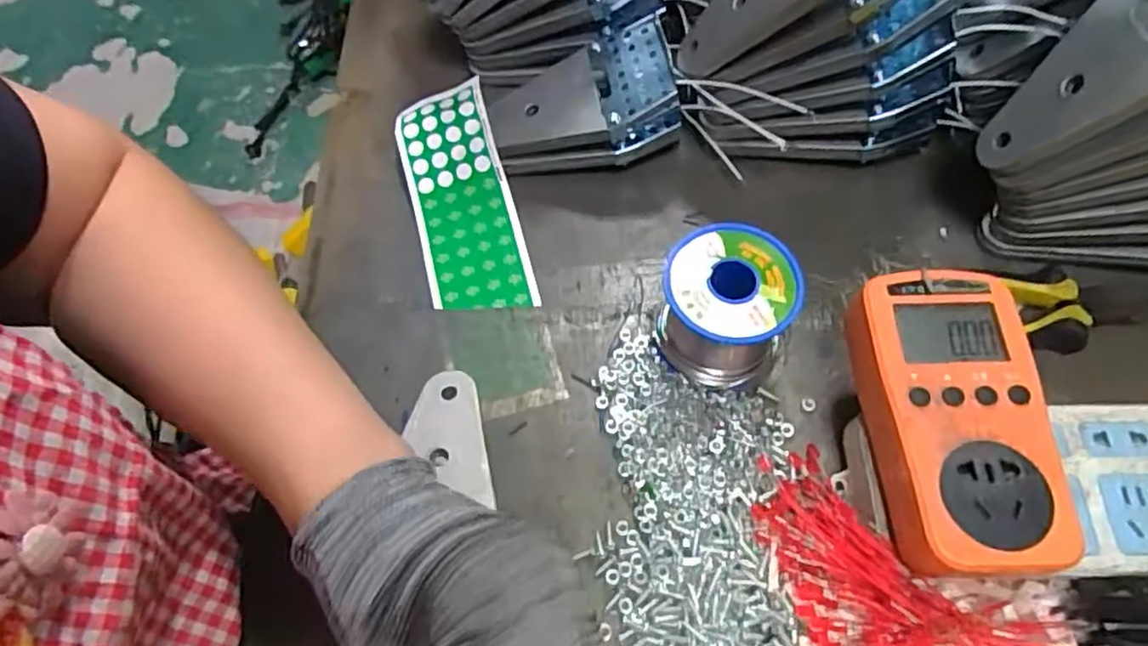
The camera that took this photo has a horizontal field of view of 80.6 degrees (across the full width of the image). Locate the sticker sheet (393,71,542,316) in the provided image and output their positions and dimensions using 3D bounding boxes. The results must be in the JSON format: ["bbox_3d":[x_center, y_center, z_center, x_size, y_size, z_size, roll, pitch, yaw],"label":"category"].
[{"bbox_3d":[-0.070,-0.078,0.415,0.058,0.027,0.150,-15,63,-6],"label":"sticker sheet"}]

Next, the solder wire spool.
[{"bbox_3d":[0.077,-0.005,0.353,0.063,0.063,0.065,-1,62,2],"label":"solder wire spool"}]

